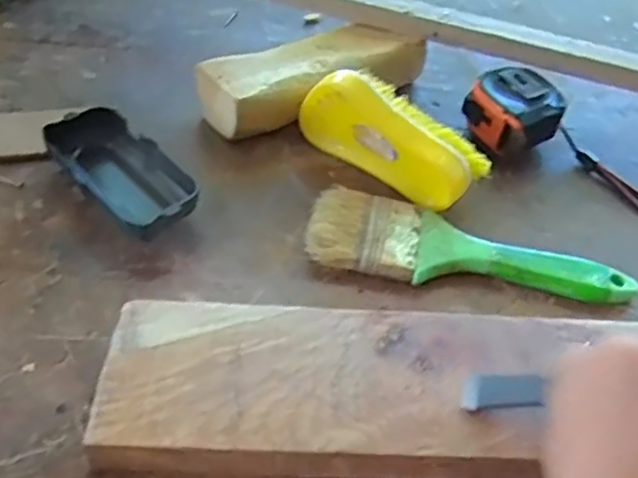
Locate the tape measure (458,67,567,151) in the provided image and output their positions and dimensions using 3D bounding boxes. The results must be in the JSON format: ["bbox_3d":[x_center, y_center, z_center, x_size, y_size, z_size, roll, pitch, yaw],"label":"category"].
[{"bbox_3d":[0.147,-0.094,0.503,0.062,0.046,0.053,-18,51,-23],"label":"tape measure"}]

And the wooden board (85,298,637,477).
[{"bbox_3d":[0.082,0.074,0.340,0.366,0.033,0.088,1,46,-5],"label":"wooden board"}]

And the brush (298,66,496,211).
[{"bbox_3d":[0.050,-0.074,0.456,0.124,0.055,0.040,33,51,23],"label":"brush"}]

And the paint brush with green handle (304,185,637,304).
[{"bbox_3d":[0.091,0.009,0.420,0.196,0.013,0.060,13,46,6],"label":"paint brush with green handle"}]

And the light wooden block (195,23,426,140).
[{"bbox_3d":[0.002,-0.122,0.511,0.178,0.043,0.055,-22,52,-25],"label":"light wooden block"}]

